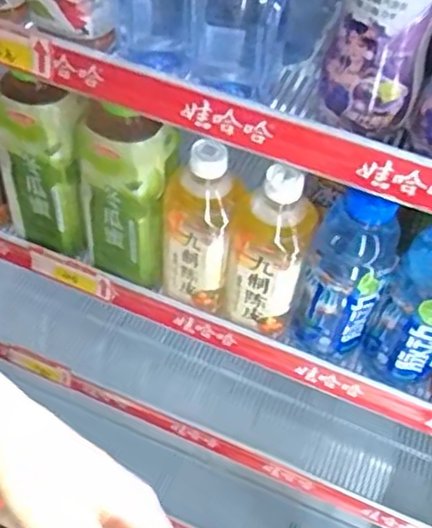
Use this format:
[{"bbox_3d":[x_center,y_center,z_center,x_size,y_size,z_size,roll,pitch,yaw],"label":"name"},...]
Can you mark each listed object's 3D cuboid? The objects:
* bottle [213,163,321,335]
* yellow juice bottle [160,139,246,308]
[{"bbox_3d":[0.044,-0.015,0.599,0.073,0.169,0.061,16,51,8],"label":"bottle"},{"bbox_3d":[-0.014,-0.036,0.609,0.064,0.171,0.057,14,51,6],"label":"yellow juice bottle"}]

